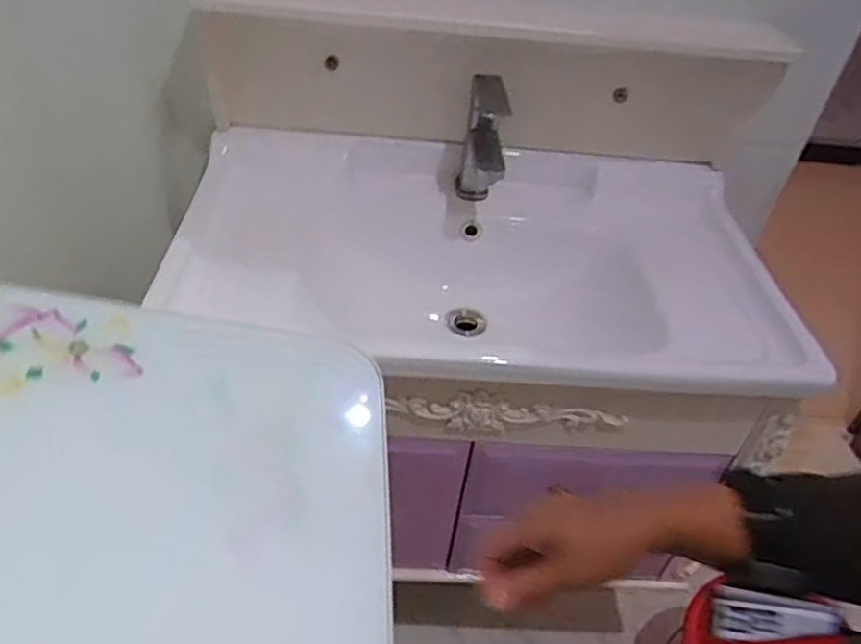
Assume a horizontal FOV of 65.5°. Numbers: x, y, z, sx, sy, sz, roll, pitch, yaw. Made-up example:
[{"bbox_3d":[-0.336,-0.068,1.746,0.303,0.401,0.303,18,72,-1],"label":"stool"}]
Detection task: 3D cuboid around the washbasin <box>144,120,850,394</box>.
[{"bbox_3d":[0.065,-0.058,0.931,0.762,0.181,0.452,7,41,0],"label":"washbasin"}]

